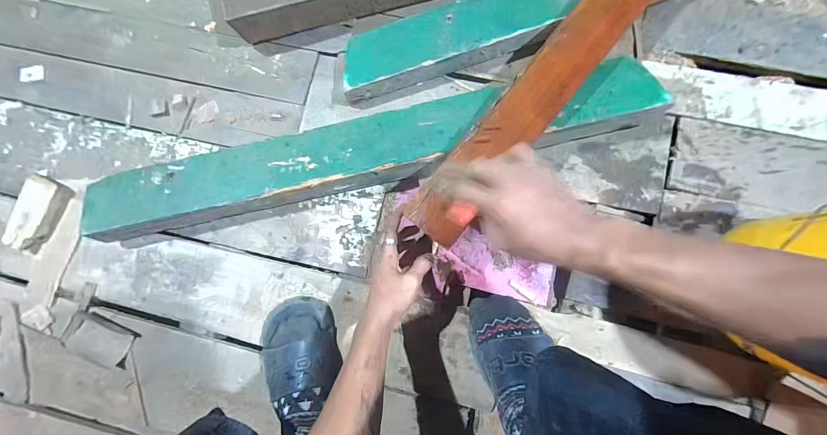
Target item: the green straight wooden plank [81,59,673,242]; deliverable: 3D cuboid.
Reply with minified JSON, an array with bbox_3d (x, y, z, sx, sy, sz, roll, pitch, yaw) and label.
[{"bbox_3d":[-0.079,-0.105,0.591,0.952,0.074,0.120,-12,84,2],"label":"green straight wooden plank"}]

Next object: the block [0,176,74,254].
[{"bbox_3d":[-0.671,-0.004,0.625,0.066,0.039,0.138,20,86,4],"label":"block"}]

